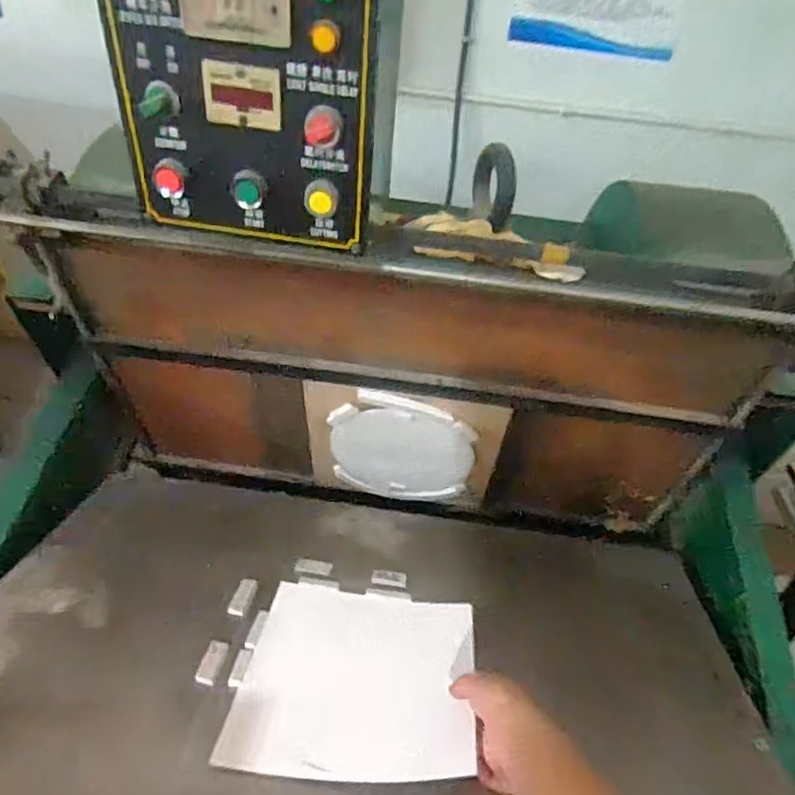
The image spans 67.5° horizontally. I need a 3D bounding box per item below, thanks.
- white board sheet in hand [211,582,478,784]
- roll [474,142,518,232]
[{"bbox_3d":[-0.042,0.309,0.675,0.253,0.019,0.248,4,25,5],"label":"white board sheet in hand"},{"bbox_3d":[0.132,-0.302,0.841,0.034,0.094,0.099,-11,41,-23],"label":"roll"}]

